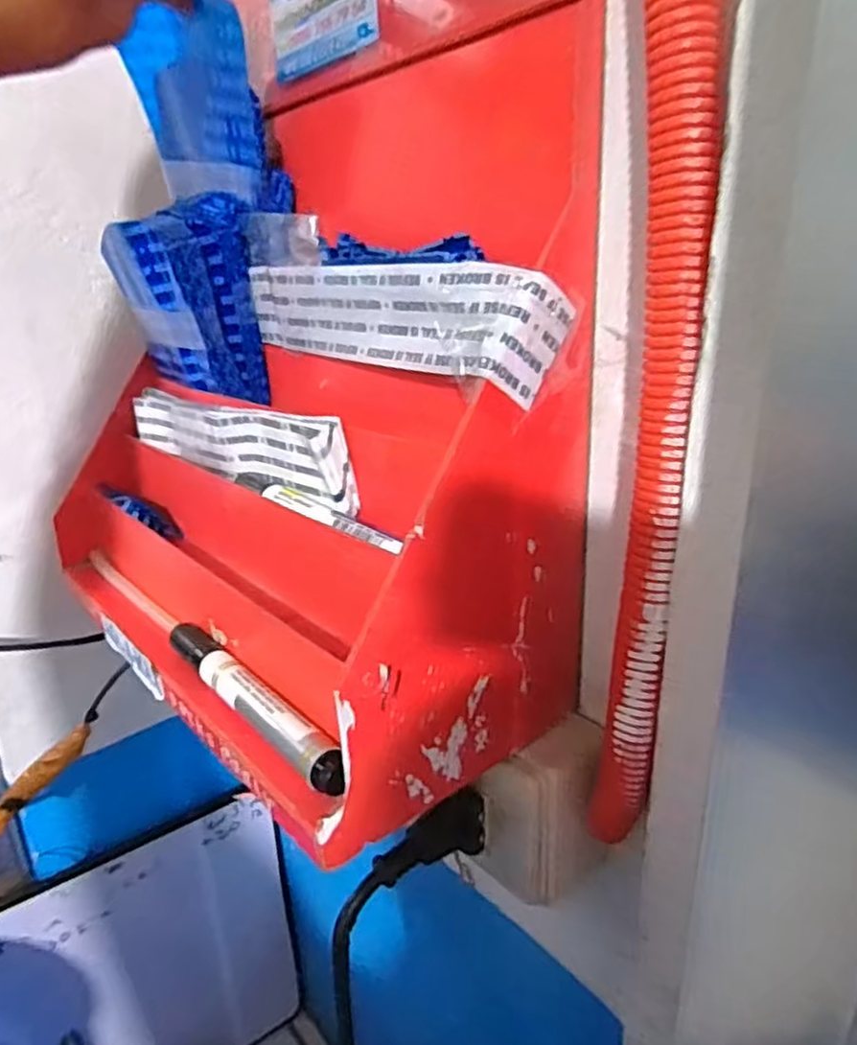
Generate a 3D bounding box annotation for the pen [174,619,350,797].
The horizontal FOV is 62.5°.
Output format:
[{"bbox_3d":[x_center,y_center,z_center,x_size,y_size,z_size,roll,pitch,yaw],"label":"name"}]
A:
[{"bbox_3d":[-0.076,0.069,0.291,0.015,0.014,0.144,-17,27,-36],"label":"pen"}]

